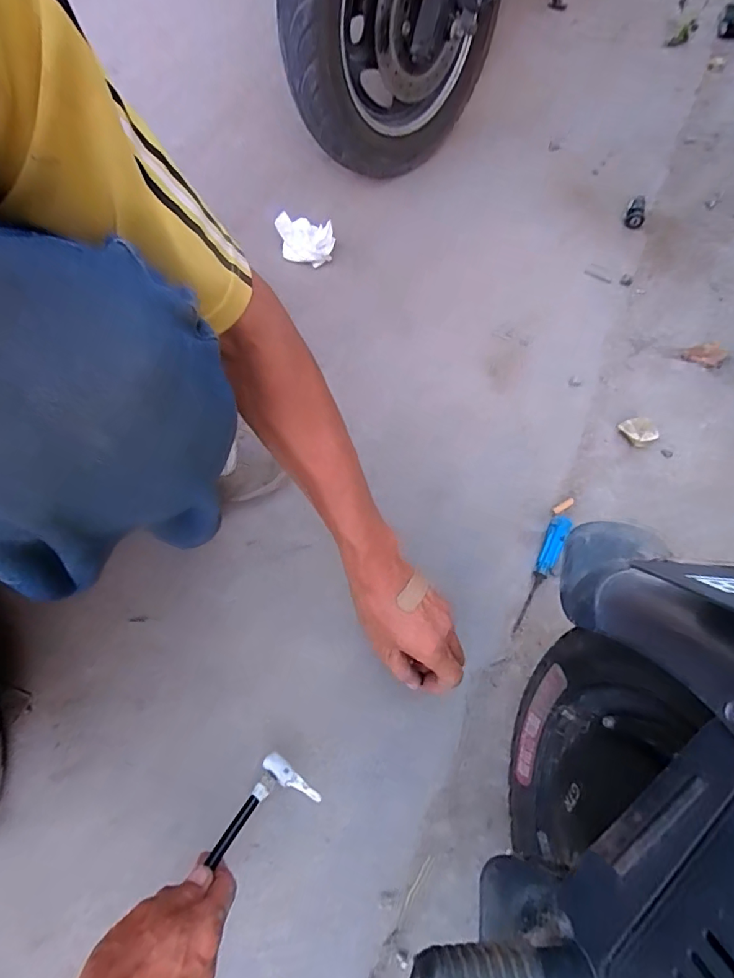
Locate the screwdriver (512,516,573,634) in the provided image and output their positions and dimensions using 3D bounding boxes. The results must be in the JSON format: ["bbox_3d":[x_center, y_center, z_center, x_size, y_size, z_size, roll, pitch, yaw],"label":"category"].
[{"bbox_3d":[0.207,0.099,0.562,0.021,0.027,0.146,24,70,12],"label":"screwdriver"}]

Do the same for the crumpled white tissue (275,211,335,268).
[{"bbox_3d":[-0.098,-0.393,0.750,0.087,0.056,0.063,9,69,5],"label":"crumpled white tissue"}]

